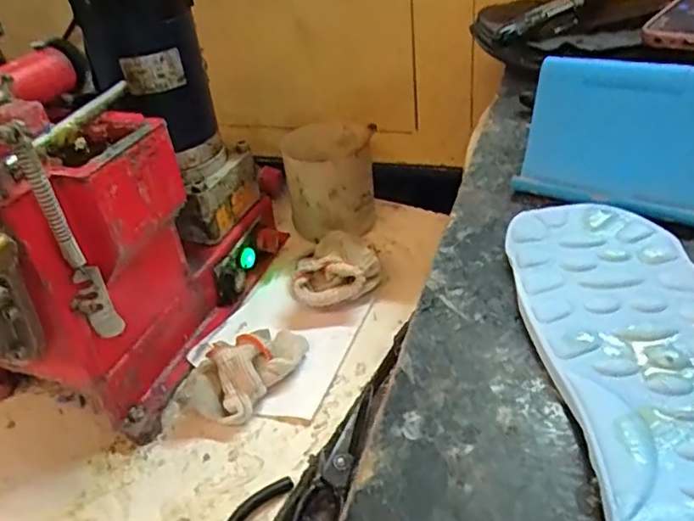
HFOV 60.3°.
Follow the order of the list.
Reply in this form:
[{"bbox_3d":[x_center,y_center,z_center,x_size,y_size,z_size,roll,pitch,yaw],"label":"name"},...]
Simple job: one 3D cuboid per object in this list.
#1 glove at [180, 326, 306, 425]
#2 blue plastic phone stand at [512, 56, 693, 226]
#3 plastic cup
[{"bbox_3d":[-0.084,0.085,0.480,0.058,0.044,0.108,20,46,31],"label":"glove"},{"bbox_3d":[0.144,-0.066,0.315,0.095,0.075,0.012,18,12,32],"label":"blue plastic phone stand"},{"bbox_3d":[-0.018,-0.087,0.649,0.095,0.093,0.094,-9,38,-1],"label":"plastic cup"}]

